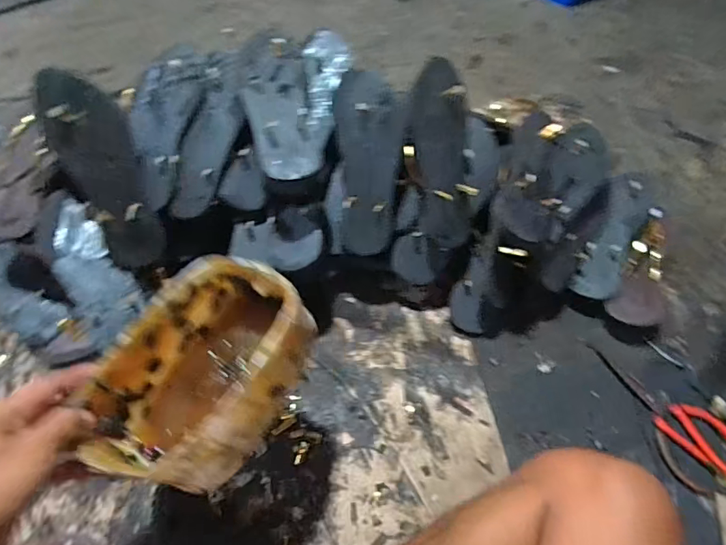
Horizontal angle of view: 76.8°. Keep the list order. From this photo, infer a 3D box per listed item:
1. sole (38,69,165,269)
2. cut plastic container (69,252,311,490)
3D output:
[{"bbox_3d":[-0.314,-0.117,0.546,0.093,0.033,0.227,-13,107,1],"label":"sole"},{"bbox_3d":[-0.144,0.090,0.410,0.130,0.106,0.207,29,72,26],"label":"cut plastic container"}]

